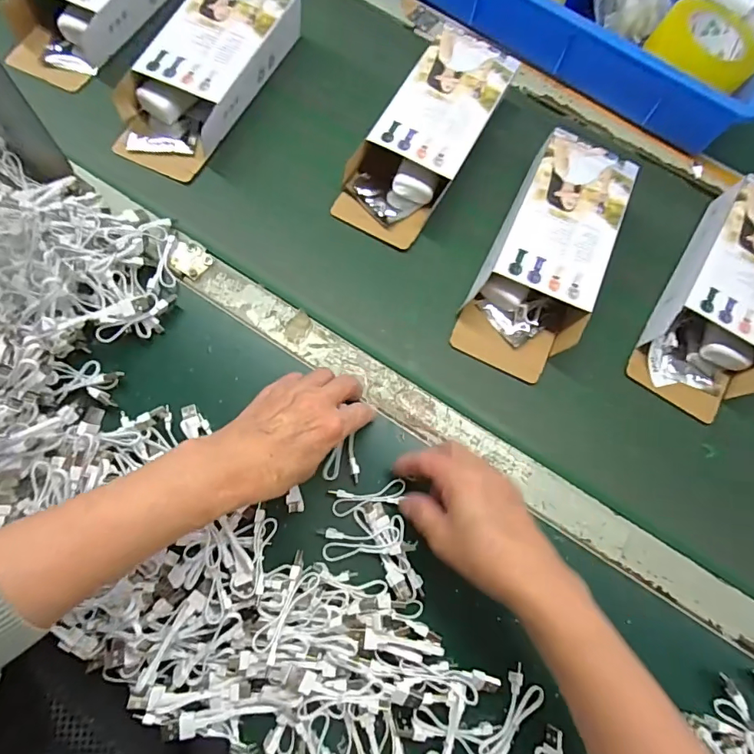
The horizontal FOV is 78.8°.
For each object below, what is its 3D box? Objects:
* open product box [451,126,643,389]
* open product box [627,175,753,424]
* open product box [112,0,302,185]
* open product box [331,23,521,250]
[{"bbox_3d":[0.170,-0.125,0.460,0.107,0.046,0.251,25,75,6],"label":"open product box"},{"bbox_3d":[0.360,-0.080,0.474,0.107,0.065,0.254,31,75,7],"label":"open product box"},{"bbox_3d":[-0.183,-0.335,0.497,0.107,0.052,0.249,28,75,7],"label":"open product box"},{"bbox_3d":[0.057,-0.262,0.499,0.100,0.052,0.253,32,75,8],"label":"open product box"}]

